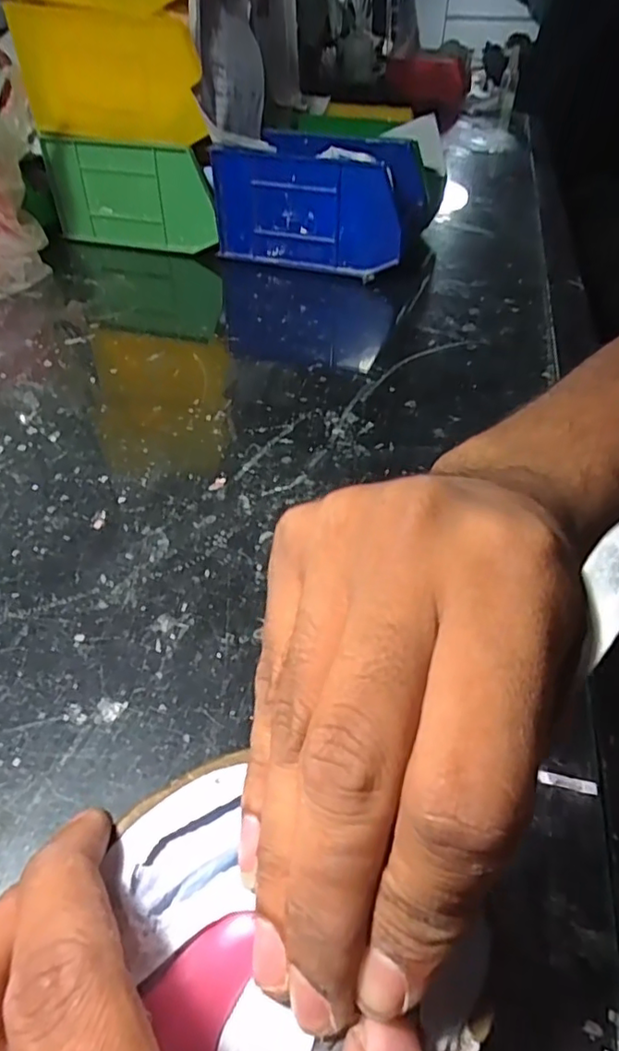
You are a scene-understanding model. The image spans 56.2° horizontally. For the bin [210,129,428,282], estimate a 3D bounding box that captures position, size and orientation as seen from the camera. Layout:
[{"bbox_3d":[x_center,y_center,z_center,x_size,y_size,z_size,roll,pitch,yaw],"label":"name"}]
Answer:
[{"bbox_3d":[0.011,-0.287,0.515,0.164,0.086,0.105,15,44,14],"label":"bin"}]

